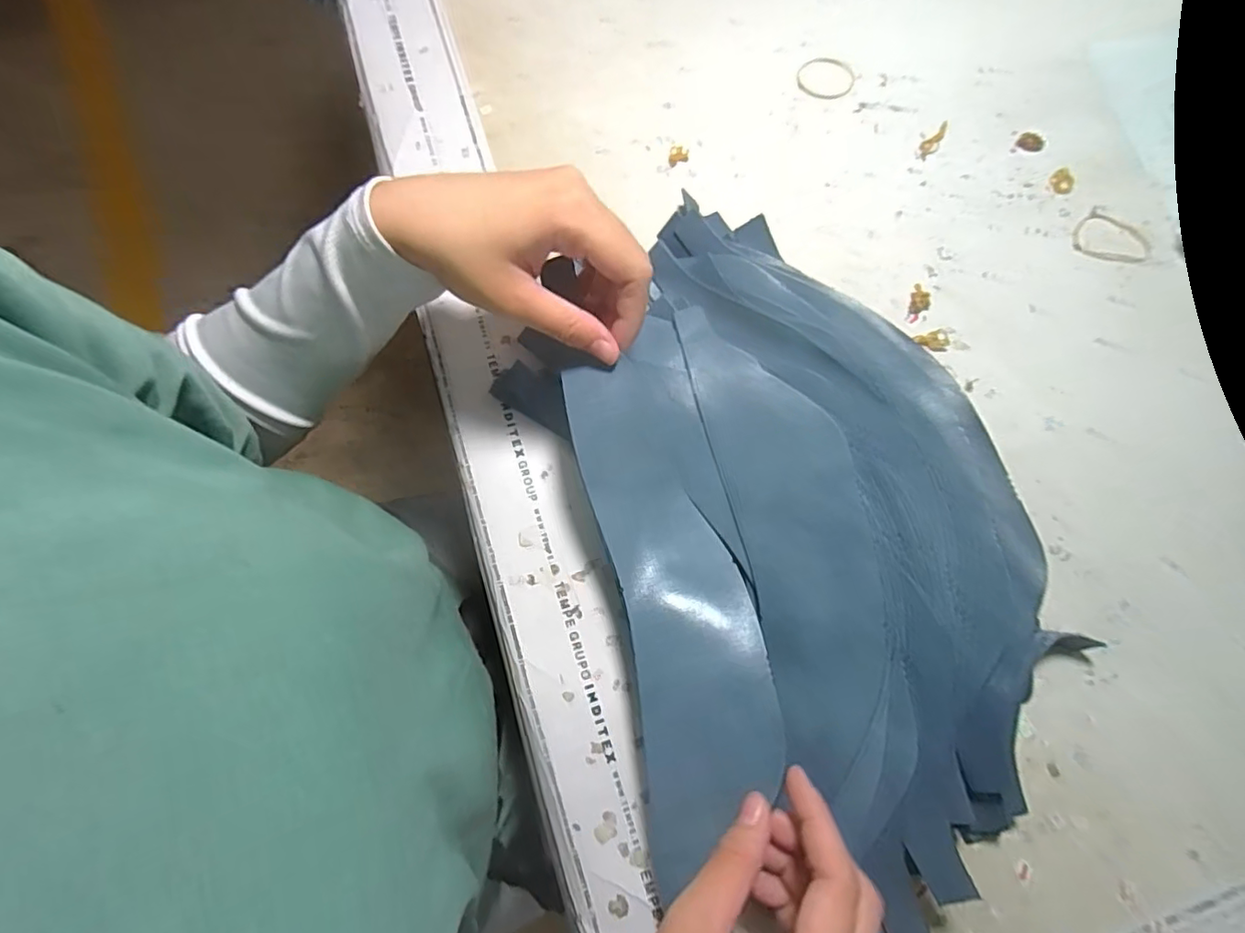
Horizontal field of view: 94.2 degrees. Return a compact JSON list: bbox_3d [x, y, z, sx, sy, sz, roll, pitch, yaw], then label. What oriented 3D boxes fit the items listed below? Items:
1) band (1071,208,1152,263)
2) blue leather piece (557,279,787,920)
[{"bbox_3d":[0.317,-0.145,0.373,0.048,0.004,0.036,32,77,8],"label":"band"},{"bbox_3d":[0.024,0.052,0.289,0.071,0.048,0.279,-9,80,-3],"label":"blue leather piece"}]

